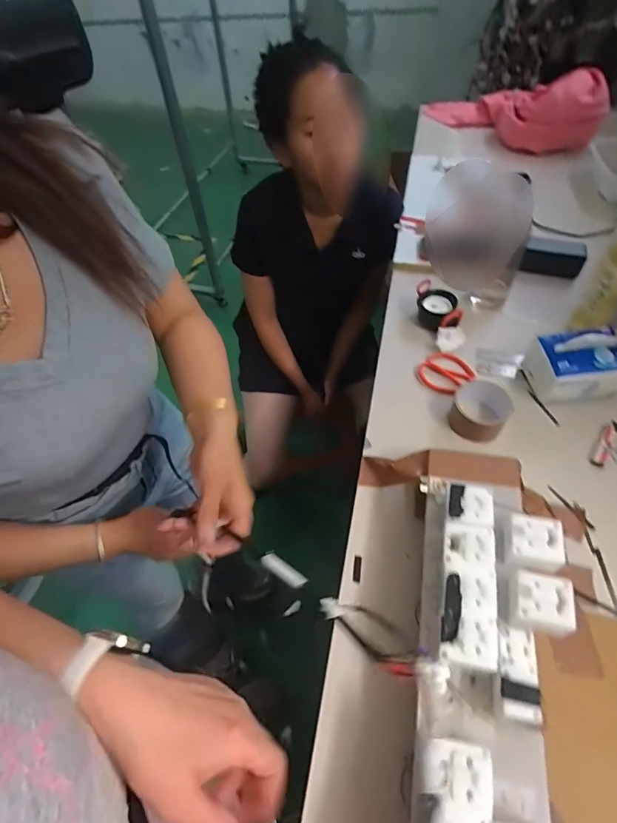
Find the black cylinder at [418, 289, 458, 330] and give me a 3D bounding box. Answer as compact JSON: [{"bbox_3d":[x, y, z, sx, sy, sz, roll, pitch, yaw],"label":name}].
[{"bbox_3d":[0.235,-0.186,0.820,0.068,0.049,0.064,14,55,14],"label":"black cylinder"}]

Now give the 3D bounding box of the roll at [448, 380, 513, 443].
[{"bbox_3d":[0.260,-0.001,0.671,0.077,0.047,0.076,-2,52,2],"label":"roll"}]

